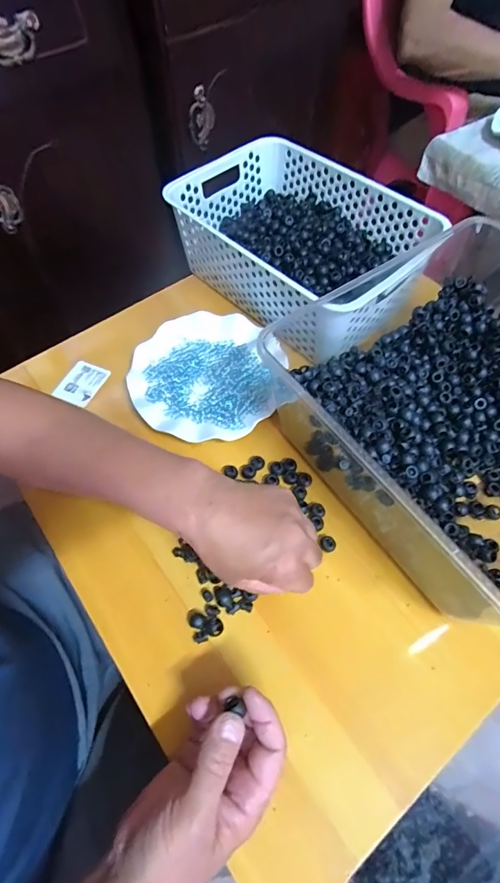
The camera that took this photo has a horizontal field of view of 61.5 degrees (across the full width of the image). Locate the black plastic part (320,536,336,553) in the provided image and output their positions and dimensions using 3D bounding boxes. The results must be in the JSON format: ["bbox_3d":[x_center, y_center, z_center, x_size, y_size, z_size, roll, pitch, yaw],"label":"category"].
[{"bbox_3d":[0.077,0.100,0.411,0.014,0.006,0.015,-7,60,-3],"label":"black plastic part"}]

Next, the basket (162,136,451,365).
[{"bbox_3d":[0.061,-0.260,0.547,0.219,0.092,0.304,-36,66,-18],"label":"basket"}]

